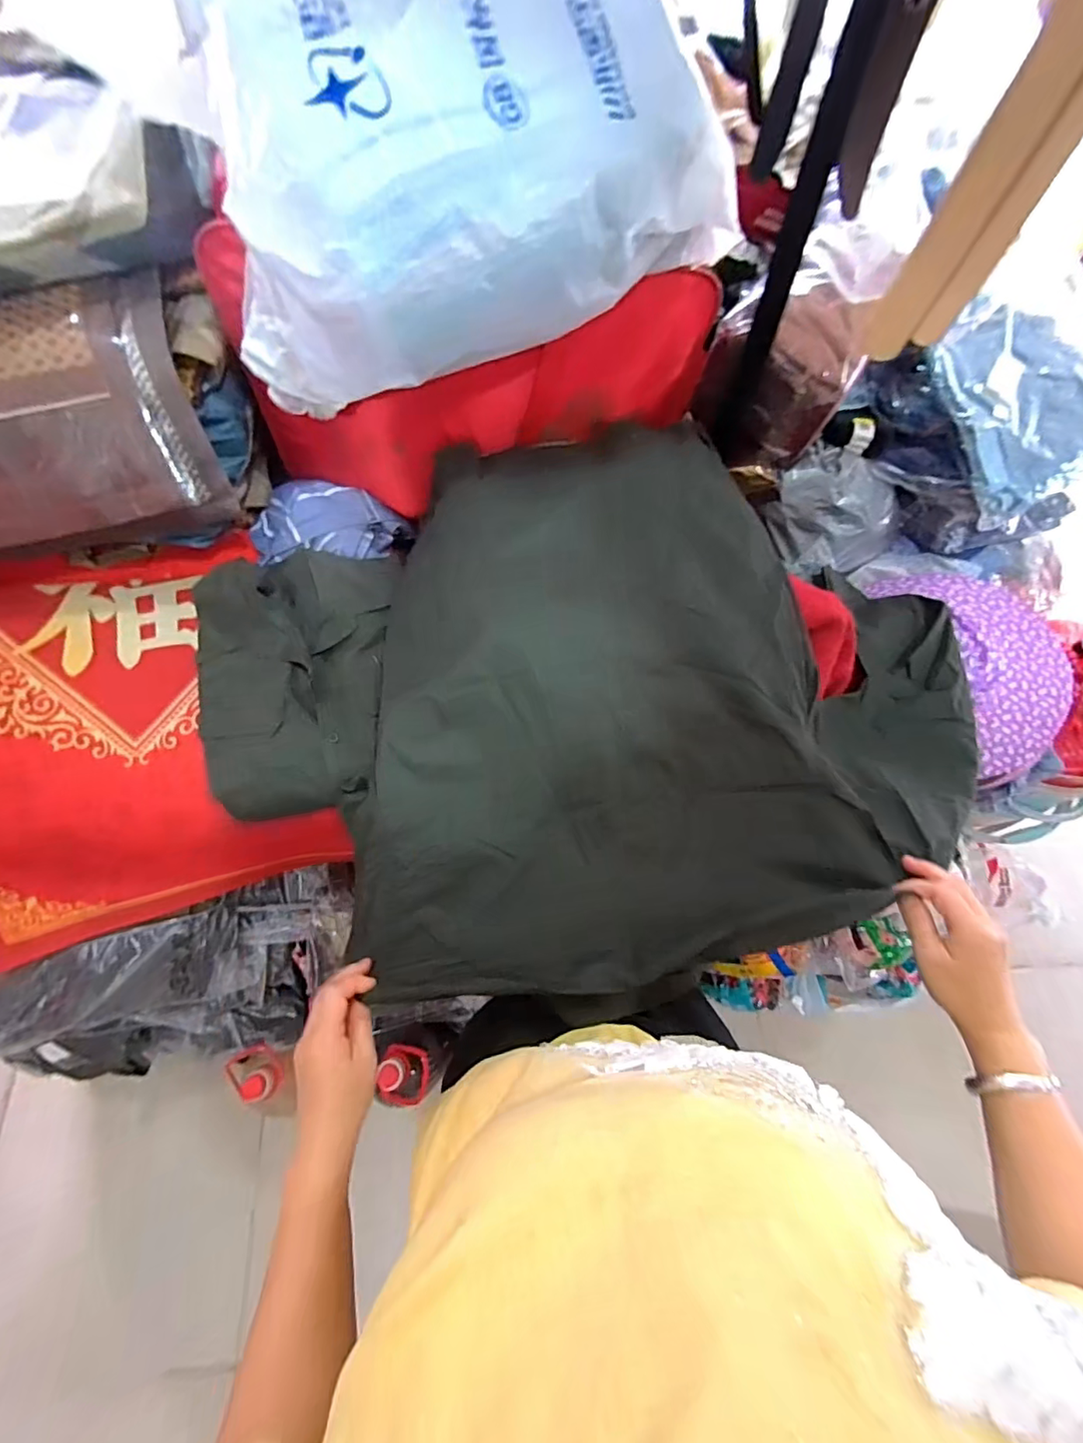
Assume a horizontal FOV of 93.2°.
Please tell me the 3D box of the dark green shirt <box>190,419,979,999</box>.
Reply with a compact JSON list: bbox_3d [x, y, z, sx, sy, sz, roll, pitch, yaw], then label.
[{"bbox_3d":[0.039,-0.037,0.594,0.922,0.175,0.584,-5,67,-1],"label":"dark green shirt"}]

